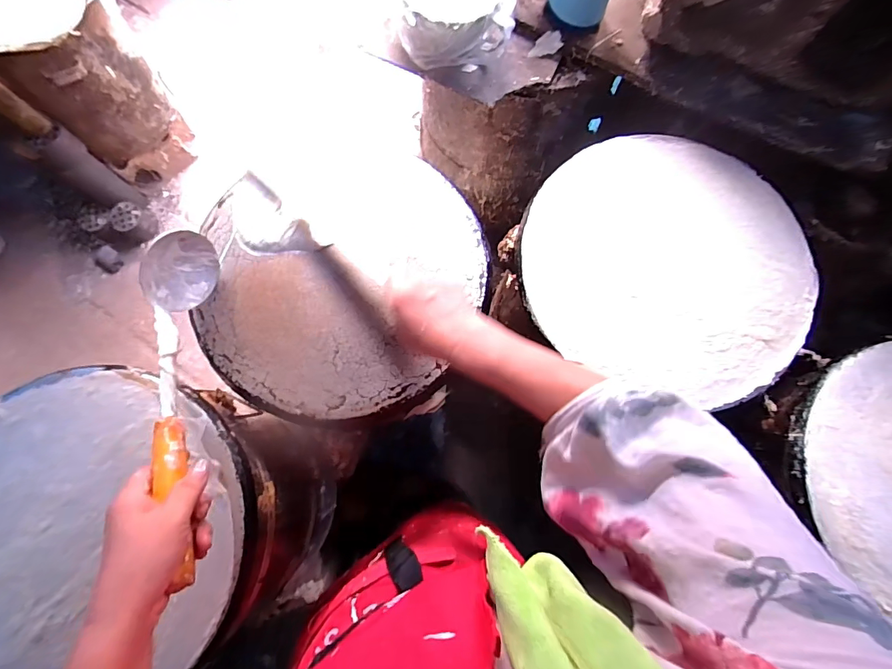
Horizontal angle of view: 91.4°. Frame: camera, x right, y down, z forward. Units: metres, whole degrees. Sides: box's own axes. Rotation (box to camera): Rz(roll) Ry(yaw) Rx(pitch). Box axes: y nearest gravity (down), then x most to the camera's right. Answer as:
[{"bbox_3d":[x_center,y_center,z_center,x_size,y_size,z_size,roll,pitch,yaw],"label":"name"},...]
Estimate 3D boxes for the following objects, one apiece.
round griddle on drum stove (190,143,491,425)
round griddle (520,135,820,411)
[{"bbox_3d":[-0.128,-0.079,0.533,0.327,0.029,0.348,0,78,-1],"label":"round griddle on drum stove"},{"bbox_3d":[0.274,-0.096,0.540,0.336,0.020,0.320,0,78,-1],"label":"round griddle"}]

